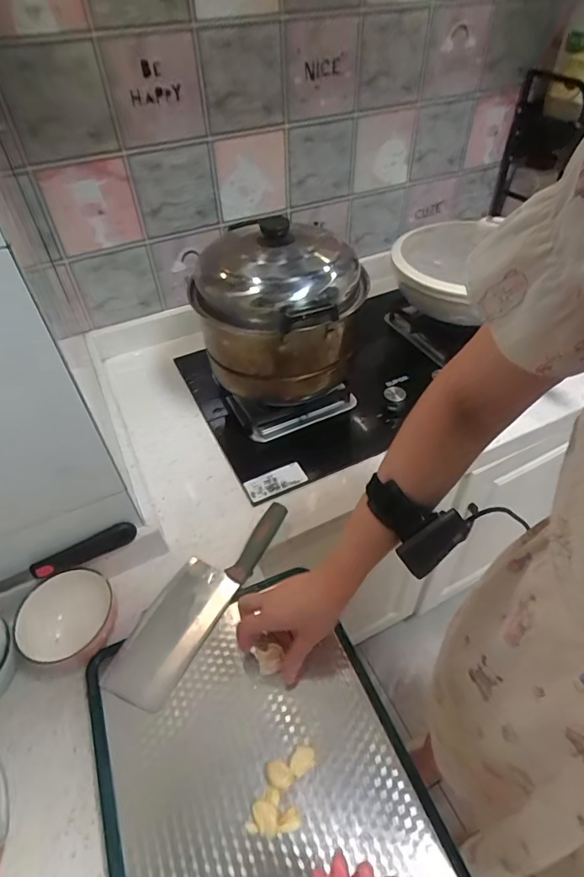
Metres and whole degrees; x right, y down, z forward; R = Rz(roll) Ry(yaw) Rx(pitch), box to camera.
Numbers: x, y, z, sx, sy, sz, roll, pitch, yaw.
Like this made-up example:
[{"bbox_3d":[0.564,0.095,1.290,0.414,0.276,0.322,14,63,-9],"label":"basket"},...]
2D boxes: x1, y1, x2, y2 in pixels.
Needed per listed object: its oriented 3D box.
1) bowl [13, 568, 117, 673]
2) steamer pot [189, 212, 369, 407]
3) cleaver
[{"bbox_3d":[-0.273,0.228,0.576,0.112,0.061,0.105,-1,47,1],"label":"bowl"},{"bbox_3d":[-0.022,-0.207,0.732,0.236,0.220,0.215,20,51,20],"label":"steamer pot"},{"bbox_3d":[-0.120,0.196,0.617,0.097,0.036,0.294,23,52,22],"label":"cleaver"}]

